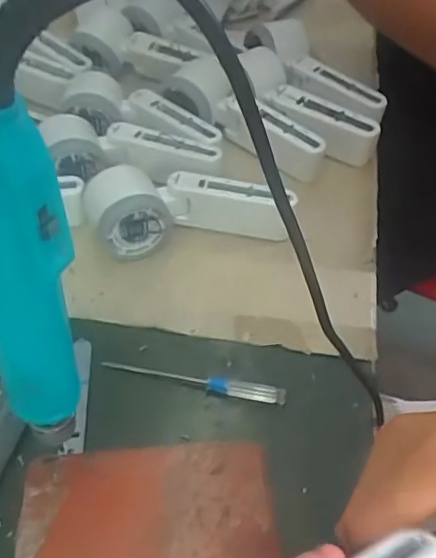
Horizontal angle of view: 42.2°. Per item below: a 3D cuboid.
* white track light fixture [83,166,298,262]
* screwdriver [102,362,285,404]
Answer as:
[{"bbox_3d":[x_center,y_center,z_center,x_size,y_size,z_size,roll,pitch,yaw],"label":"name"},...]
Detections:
[{"bbox_3d":[-0.030,-0.059,0.458,0.149,0.054,0.059,-8,51,-7],"label":"white track light fixture"},{"bbox_3d":[-0.017,0.067,0.383,0.125,0.009,0.011,12,51,9],"label":"screwdriver"}]

